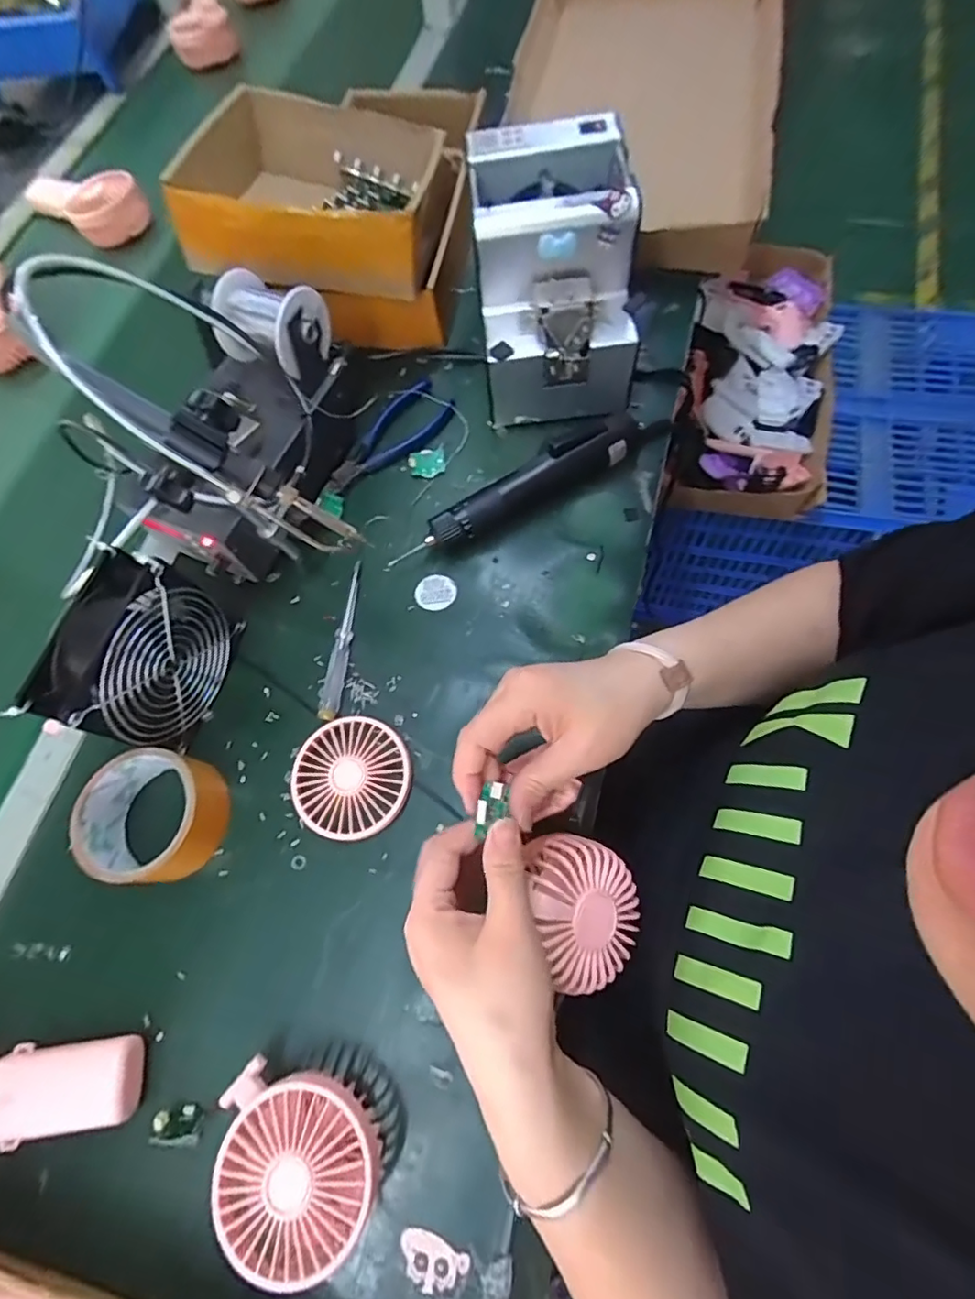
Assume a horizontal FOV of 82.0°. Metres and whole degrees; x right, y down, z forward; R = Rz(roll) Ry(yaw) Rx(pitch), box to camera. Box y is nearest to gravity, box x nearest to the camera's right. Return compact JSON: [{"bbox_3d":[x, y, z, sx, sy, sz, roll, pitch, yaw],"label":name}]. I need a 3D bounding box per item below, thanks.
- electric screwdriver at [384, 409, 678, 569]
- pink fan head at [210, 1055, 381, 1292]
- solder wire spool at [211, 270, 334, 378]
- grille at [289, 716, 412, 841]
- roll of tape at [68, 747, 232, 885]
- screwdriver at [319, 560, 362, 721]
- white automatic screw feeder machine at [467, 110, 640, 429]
[{"bbox_3d":[0.046,-0.141,0.482,0.254,0.052,0.032,-30,69,-6],"label":"electric screwdriver"},{"bbox_3d":[-0.107,0.293,0.321,0.092,0.043,0.087,-2,69,5],"label":"pink fan head"},{"bbox_3d":[-0.173,-0.255,0.452,0.079,0.065,0.063,18,72,12],"label":"solder wire spool"},{"bbox_3d":[-0.102,0.095,0.419,0.087,0.016,0.085,-2,69,5],"label":"grille"},{"bbox_3d":[-0.241,0.118,0.405,0.087,0.044,0.088,-2,69,5],"label":"roll of tape"},{"bbox_3d":[-0.119,-0.009,0.462,0.015,0.009,0.138,4,69,7],"label":"screwdriver"},{"bbox_3d":[0.056,-0.316,0.489,0.127,0.146,0.173,-7,69,2],"label":"white automatic screw feeder machine"}]

